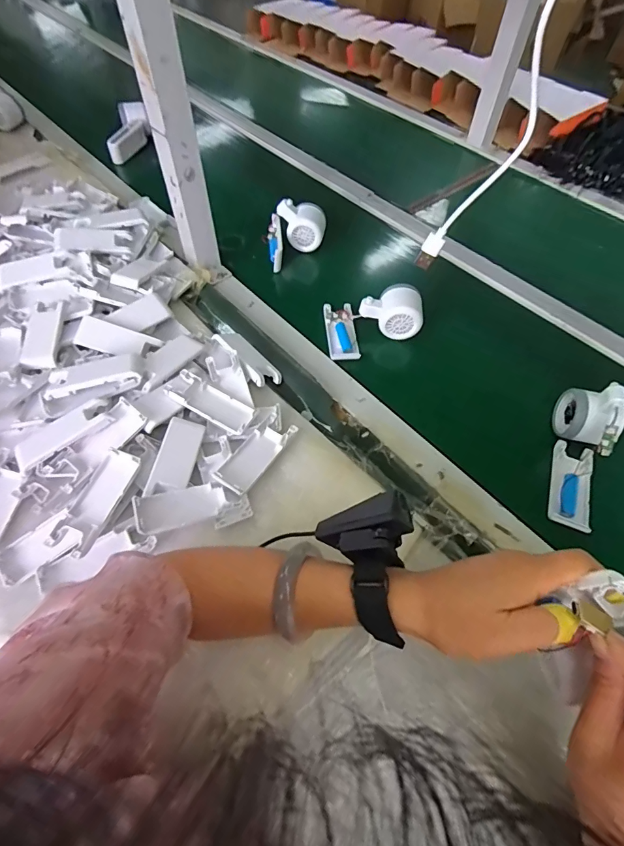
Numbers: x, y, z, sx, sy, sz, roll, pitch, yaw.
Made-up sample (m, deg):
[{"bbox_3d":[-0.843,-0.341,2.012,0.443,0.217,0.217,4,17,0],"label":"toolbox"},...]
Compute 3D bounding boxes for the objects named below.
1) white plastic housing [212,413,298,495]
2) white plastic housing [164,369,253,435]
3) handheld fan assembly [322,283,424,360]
[{"bbox_3d":[-0.060,0.030,0.449,0.037,0.022,0.102,29,61,17],"label":"white plastic housing"},{"bbox_3d":[-0.114,-0.025,0.477,0.097,0.020,0.042,30,61,0],"label":"white plastic housing"},{"bbox_3d":[0.086,-0.144,0.575,0.134,0.035,0.094,-9,57,-6],"label":"handheld fan assembly"}]

